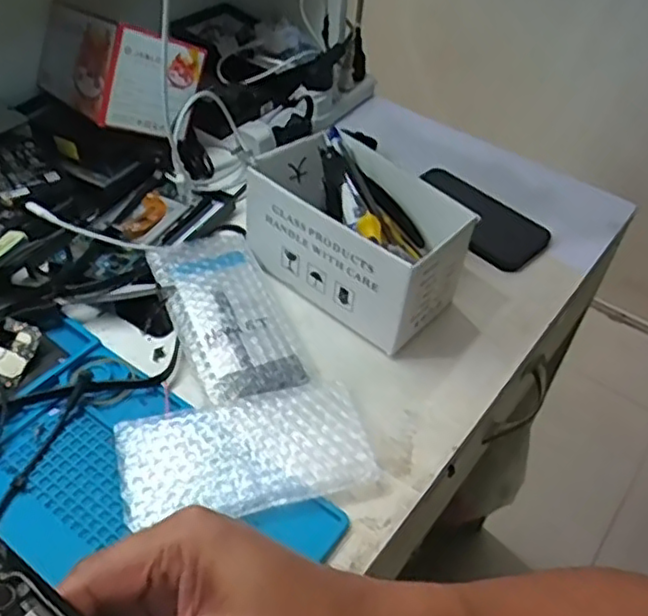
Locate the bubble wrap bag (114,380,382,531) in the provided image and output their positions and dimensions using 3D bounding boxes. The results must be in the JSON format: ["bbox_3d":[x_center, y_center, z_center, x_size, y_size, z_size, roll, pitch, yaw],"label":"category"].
[{"bbox_3d":[-0.055,0.101,0.463,0.169,0.014,0.088,-8,46,-13],"label":"bubble wrap bag"}]

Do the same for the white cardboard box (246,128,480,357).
[{"bbox_3d":[0.028,-0.067,0.578,0.186,0.090,0.111,35,52,27],"label":"white cardboard box"}]

